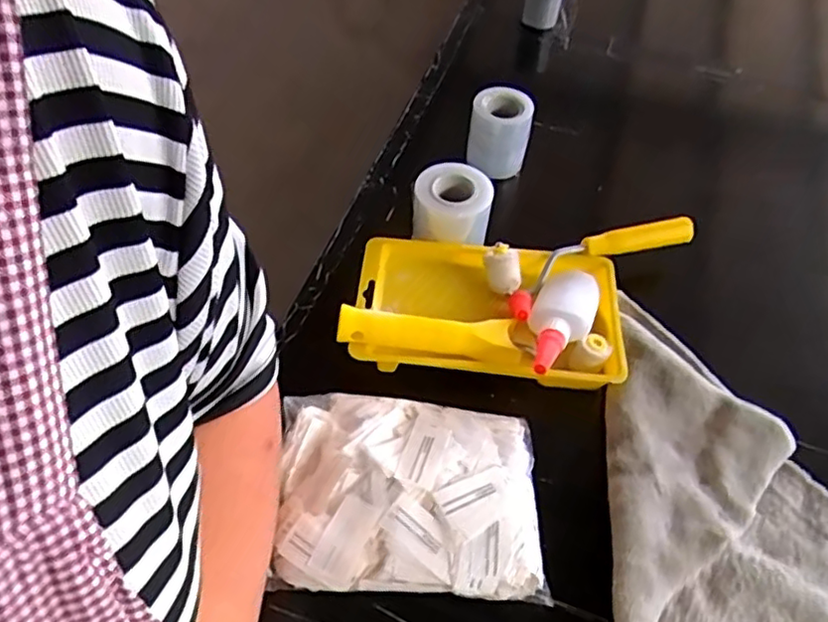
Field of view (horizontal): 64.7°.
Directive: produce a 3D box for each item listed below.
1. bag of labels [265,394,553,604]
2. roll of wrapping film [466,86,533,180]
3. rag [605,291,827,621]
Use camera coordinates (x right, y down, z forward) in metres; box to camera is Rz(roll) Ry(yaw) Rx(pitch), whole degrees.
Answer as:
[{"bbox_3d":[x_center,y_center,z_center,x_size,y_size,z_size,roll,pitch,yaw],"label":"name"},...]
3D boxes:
[{"bbox_3d":[-0.006,0.116,0.425,0.169,0.038,0.126,3,53,0],"label":"bag of labels"},{"bbox_3d":[0.080,-0.166,0.620,0.056,0.068,0.052,8,53,3],"label":"roll of wrapping film"},{"bbox_3d":[0.225,0.121,0.437,0.184,0.028,0.255,7,53,3],"label":"rag"}]

